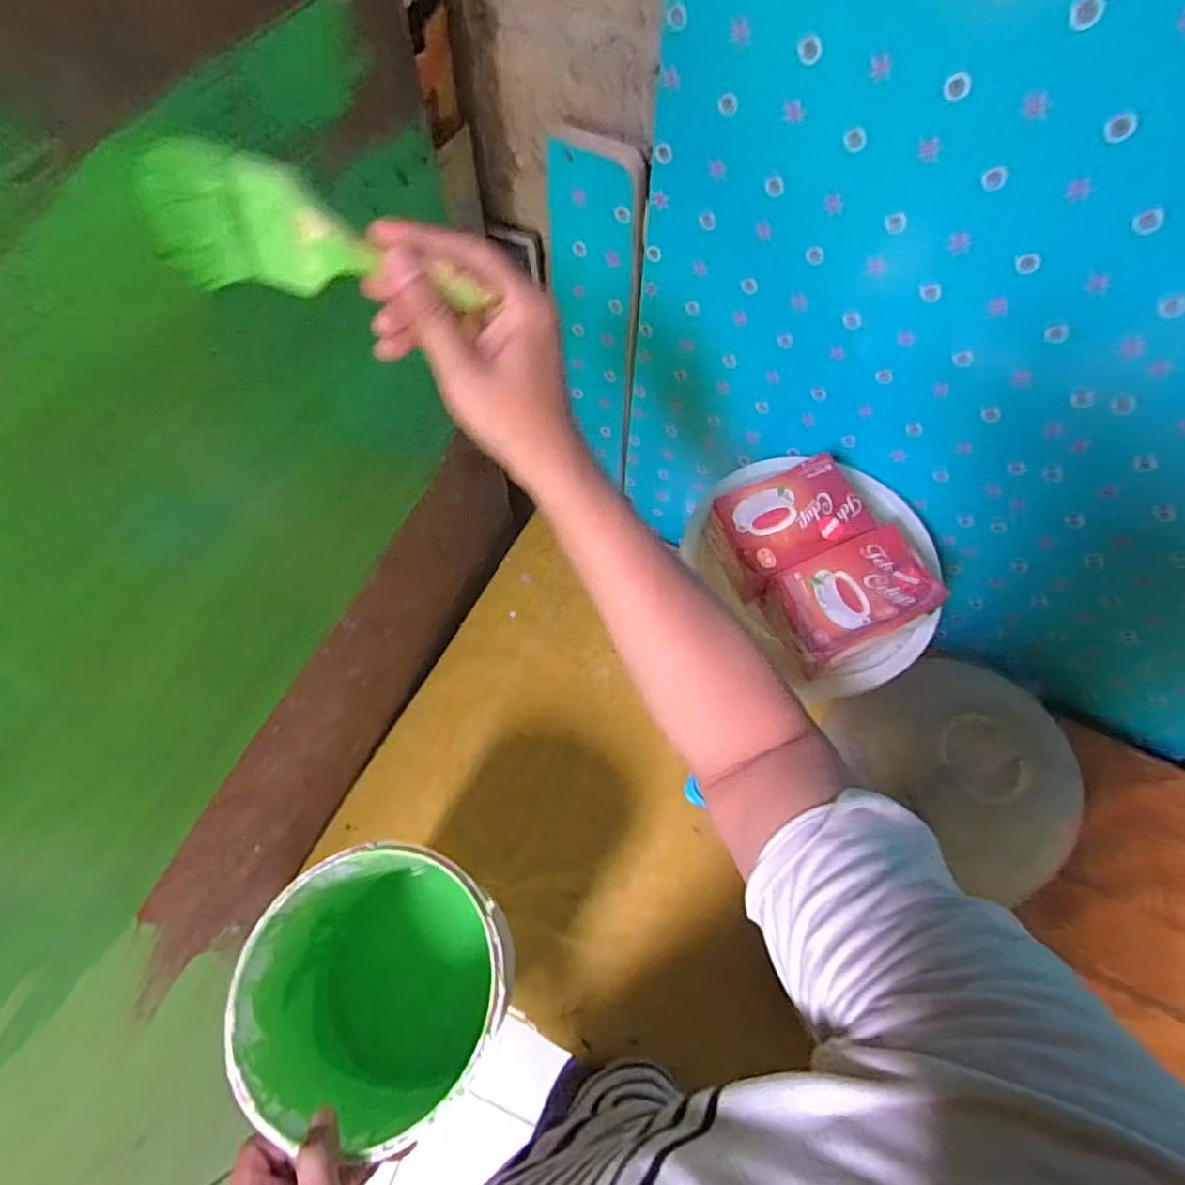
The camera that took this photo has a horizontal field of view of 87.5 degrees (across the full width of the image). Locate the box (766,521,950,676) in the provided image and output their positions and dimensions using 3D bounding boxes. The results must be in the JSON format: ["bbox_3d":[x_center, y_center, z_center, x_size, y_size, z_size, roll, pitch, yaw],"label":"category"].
[{"bbox_3d":[0.224,0.009,0.541,0.134,0.055,0.086,-25,66,-12],"label":"box"}]

